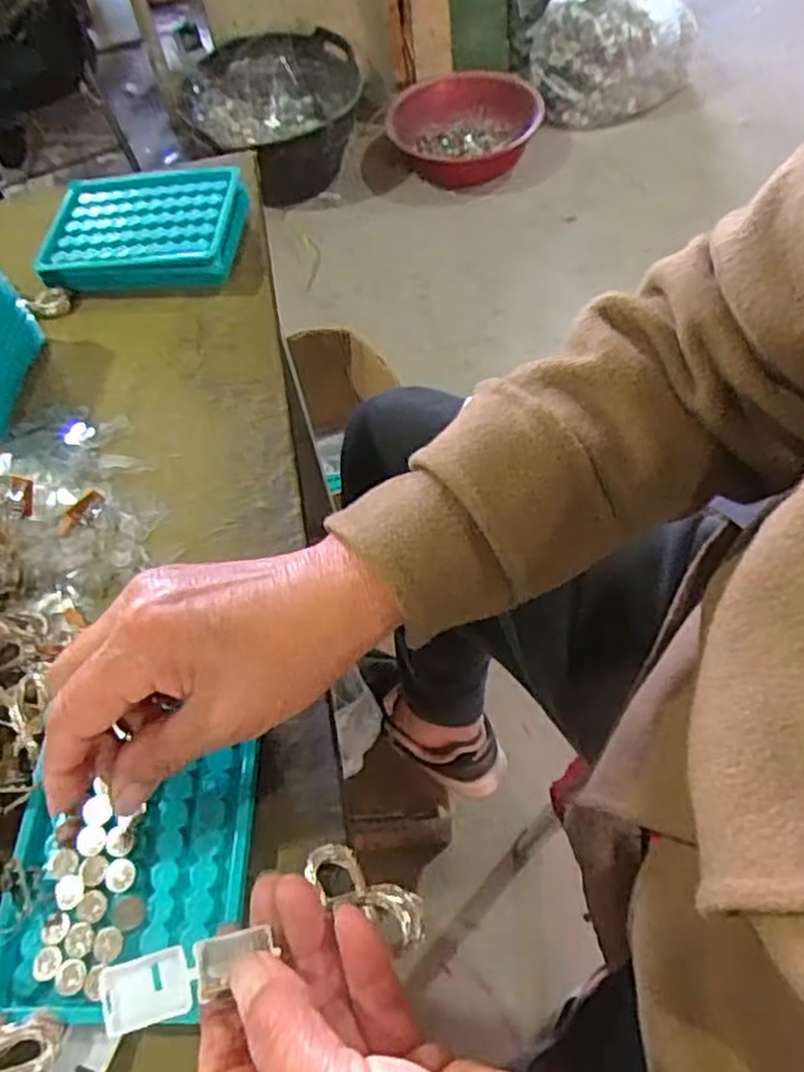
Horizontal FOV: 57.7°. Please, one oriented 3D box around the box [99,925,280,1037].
[{"bbox_3d":[-0.070,0.142,0.237,0.052,0.010,0.020,-16,57,-17],"label":"box"}]

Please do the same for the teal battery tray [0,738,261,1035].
[{"bbox_3d":[-0.107,0.131,0.283,0.092,0.014,0.093,1,58,-1],"label":"teal battery tray"}]

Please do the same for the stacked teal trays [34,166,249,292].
[{"bbox_3d":[-0.177,-0.214,0.513,0.129,0.034,0.094,0,57,4],"label":"stacked teal trays"}]

